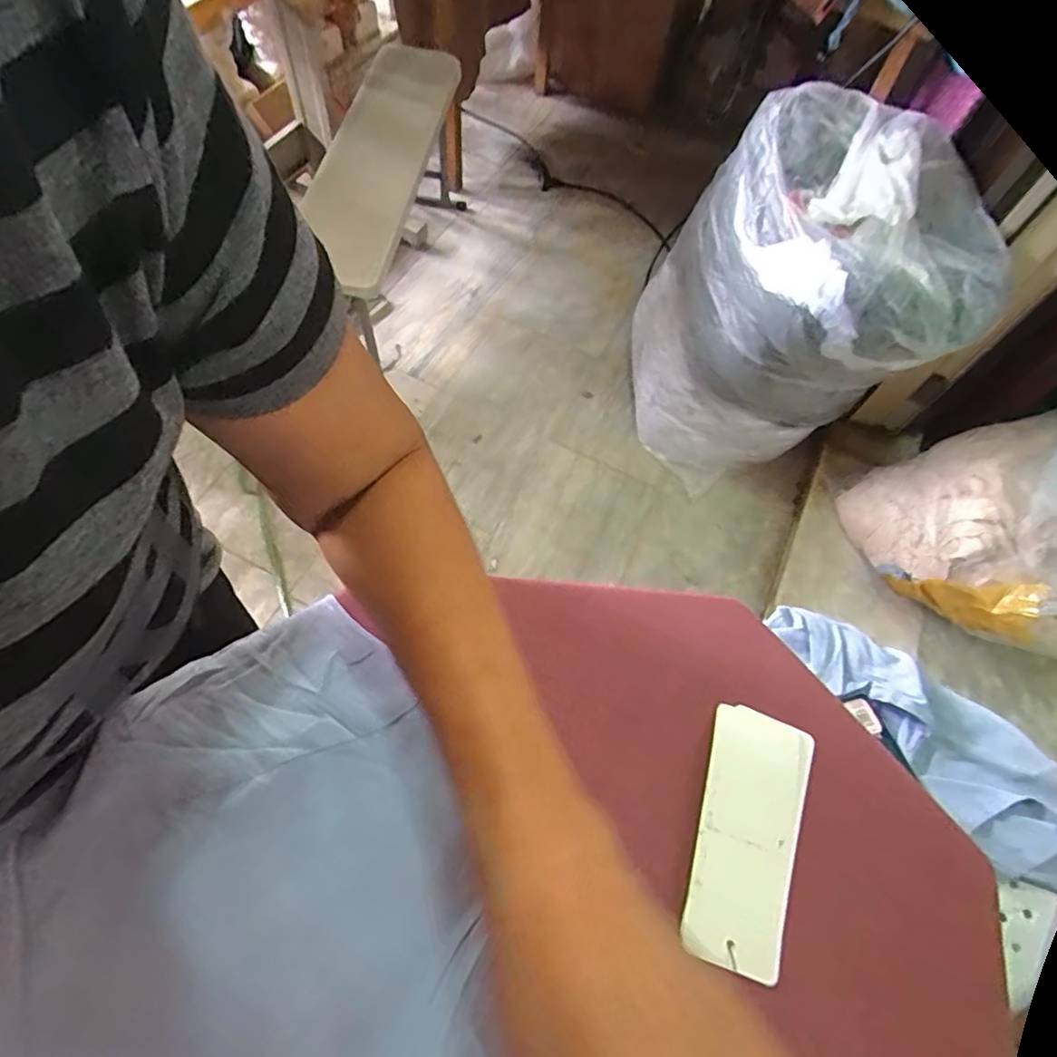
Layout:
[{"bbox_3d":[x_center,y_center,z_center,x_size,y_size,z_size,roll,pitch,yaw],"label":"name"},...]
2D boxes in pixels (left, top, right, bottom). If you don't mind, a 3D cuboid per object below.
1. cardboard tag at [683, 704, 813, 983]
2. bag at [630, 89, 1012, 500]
[{"bbox_3d":[0.115,0.151,0.301,0.054,0.006,0.116,18,59,6],"label":"cardboard tag"},{"bbox_3d":[0.534,-0.435,1.259,0.478,0.635,0.514,-3,63,-7],"label":"bag"}]

